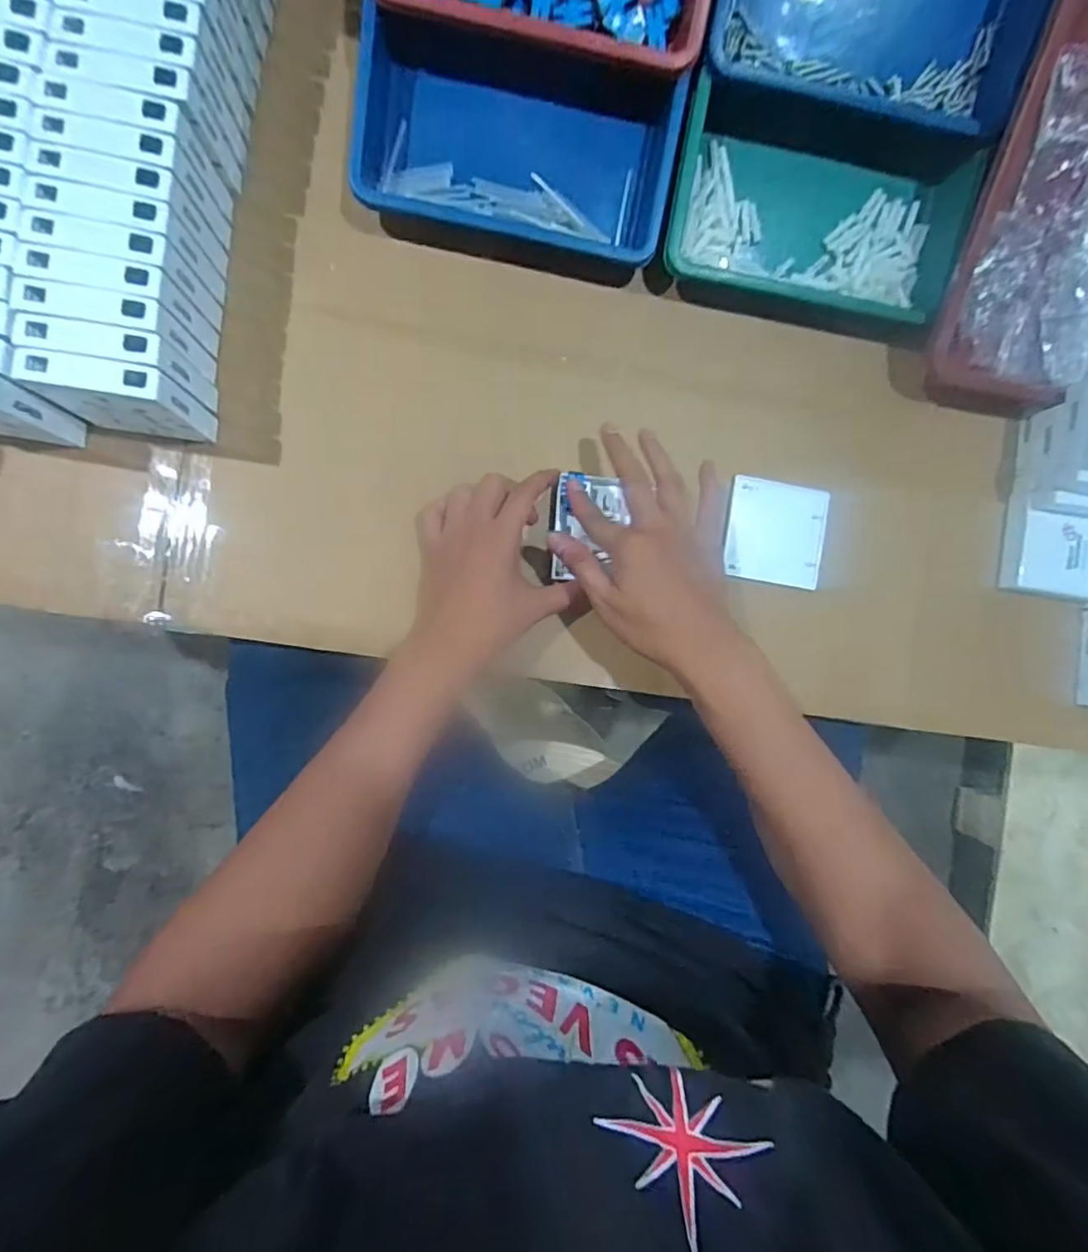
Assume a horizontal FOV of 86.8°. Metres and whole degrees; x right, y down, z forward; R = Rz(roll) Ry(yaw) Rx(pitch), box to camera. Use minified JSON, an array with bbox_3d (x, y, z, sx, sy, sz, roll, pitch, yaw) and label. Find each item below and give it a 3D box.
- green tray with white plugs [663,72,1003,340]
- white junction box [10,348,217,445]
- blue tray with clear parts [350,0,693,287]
[{"bbox_3d":[0.218,-0.327,0.466,0.237,0.064,0.144,14,89,-6],"label":"green tray with white plugs"},{"bbox_3d":[-0.294,-0.156,0.403,0.087,0.088,0.025,4,90,-6],"label":"white junction box"},{"bbox_3d":[-0.020,-0.364,0.445,0.237,0.056,0.135,8,89,-6],"label":"blue tray with clear parts"}]

